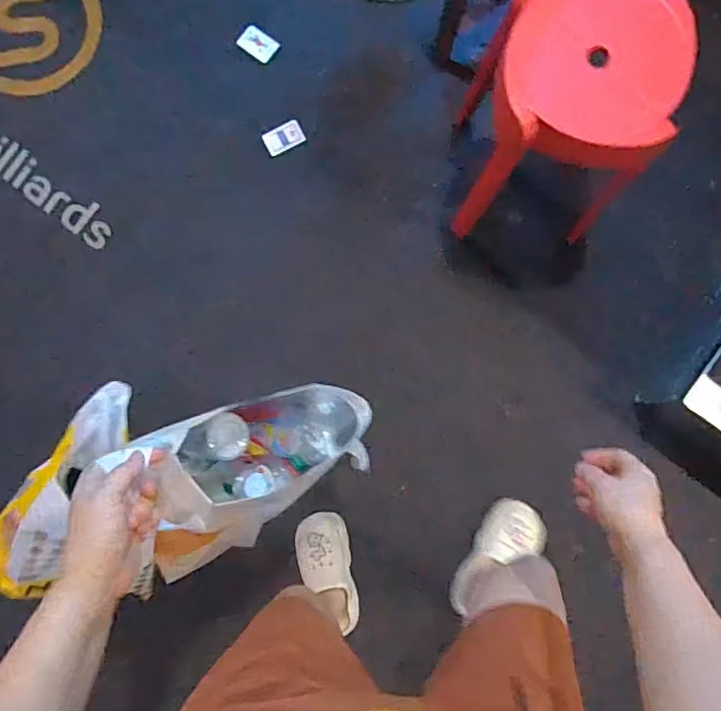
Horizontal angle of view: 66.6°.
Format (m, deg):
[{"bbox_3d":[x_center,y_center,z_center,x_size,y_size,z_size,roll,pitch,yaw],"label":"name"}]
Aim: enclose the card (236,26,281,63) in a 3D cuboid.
[{"bbox_3d":[-0.245,-0.749,1.320,0.090,0.006,0.064,33,89,-4],"label":"card"}]

